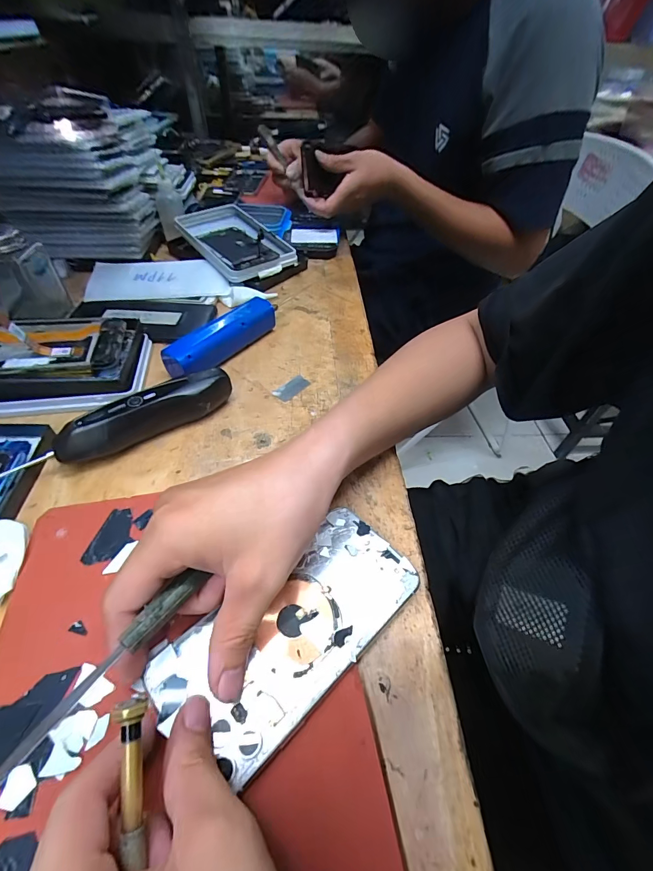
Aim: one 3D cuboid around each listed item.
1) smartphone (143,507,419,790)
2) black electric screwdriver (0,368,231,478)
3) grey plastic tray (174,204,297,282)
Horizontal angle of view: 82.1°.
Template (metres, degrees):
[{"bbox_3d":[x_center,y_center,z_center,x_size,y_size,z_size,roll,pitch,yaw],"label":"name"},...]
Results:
[{"bbox_3d":[-0.018,0.109,0.219,0.152,0.006,0.075,-32,59,-27],"label":"smartphone"},{"bbox_3d":[-0.177,-0.003,0.302,0.210,0.036,0.027,-25,54,-23],"label":"black electric screwdriver"},{"bbox_3d":[-0.125,-0.278,0.530,0.114,0.025,0.198,-29,57,-25],"label":"grey plastic tray"}]

